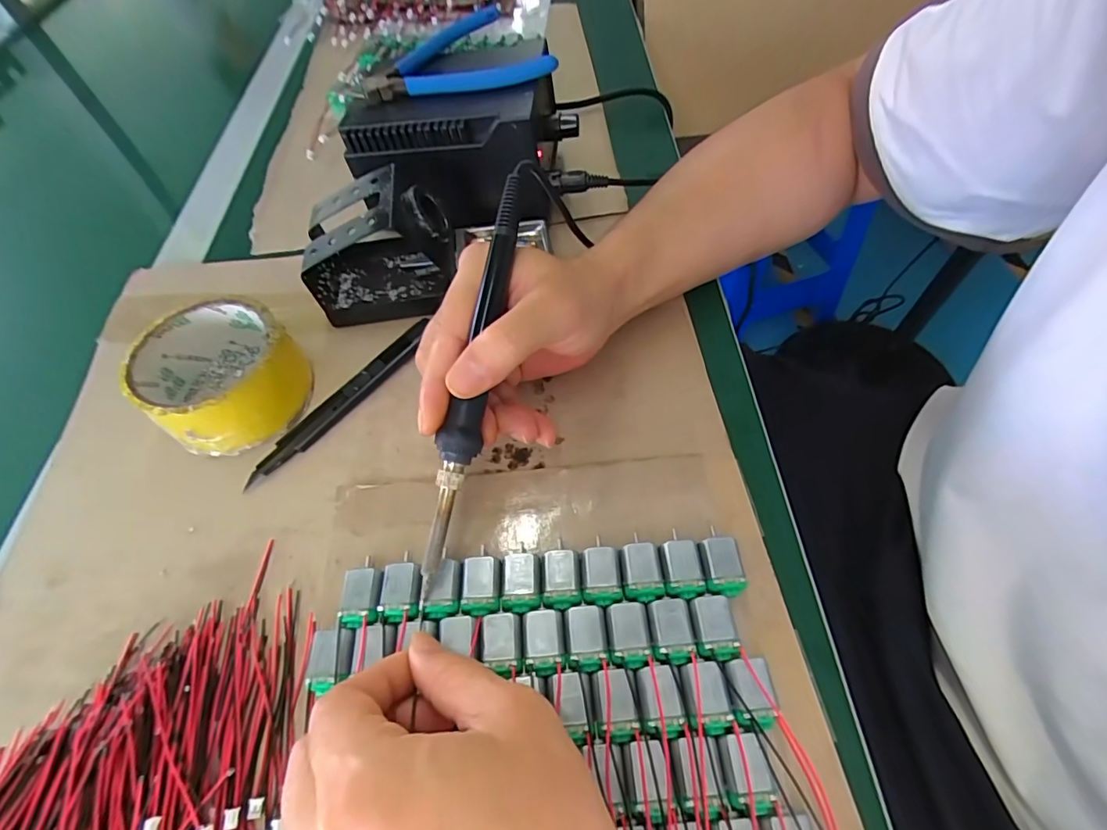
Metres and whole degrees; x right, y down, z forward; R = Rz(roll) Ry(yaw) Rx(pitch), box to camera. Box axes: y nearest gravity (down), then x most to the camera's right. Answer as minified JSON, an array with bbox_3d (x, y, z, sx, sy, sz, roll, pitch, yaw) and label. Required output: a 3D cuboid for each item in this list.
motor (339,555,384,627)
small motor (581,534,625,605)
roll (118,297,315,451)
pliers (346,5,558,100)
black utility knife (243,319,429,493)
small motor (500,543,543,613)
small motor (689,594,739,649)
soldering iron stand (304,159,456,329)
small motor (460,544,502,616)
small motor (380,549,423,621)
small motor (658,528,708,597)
[{"bbox_3d":[-0.092,0.087,0.249,0.017,0.016,0.034,-4,58,0],"label":"motor"},{"bbox_3d":[0.024,0.079,0.249,0.018,0.017,0.028,-1,58,2],"label":"small motor"},{"bbox_3d":[-0.201,-0.025,0.308,0.093,0.047,0.084,33,65,21],"label":"roll"},{"bbox_3d":[-0.075,-0.271,0.376,0.144,0.021,0.108,-5,58,0],"label":"pliers"},{"bbox_3d":[-0.130,-0.010,0.314,0.017,0.013,0.140,36,66,22],"label":"black utility knife"},{"bbox_3d":[-0.016,0.080,0.247,0.019,0.014,0.032,-6,58,-1],"label":"small motor"},{"bbox_3d":[0.072,0.097,0.235,0.017,0.018,0.022,-4,58,0],"label":"small motor"},{"bbox_3d":[-0.116,-0.114,0.344,0.112,0.074,0.071,-6,58,0],"label":"soldering iron stand"},{"bbox_3d":[-0.035,0.083,0.249,0.019,0.014,0.031,-4,58,1],"label":"small motor"},{"bbox_3d":[-0.073,0.086,0.249,0.018,0.015,0.031,-10,58,-3],"label":"small motor"},{"bbox_3d":[0.062,0.076,0.249,0.019,0.017,0.028,-4,58,0],"label":"small motor"}]

